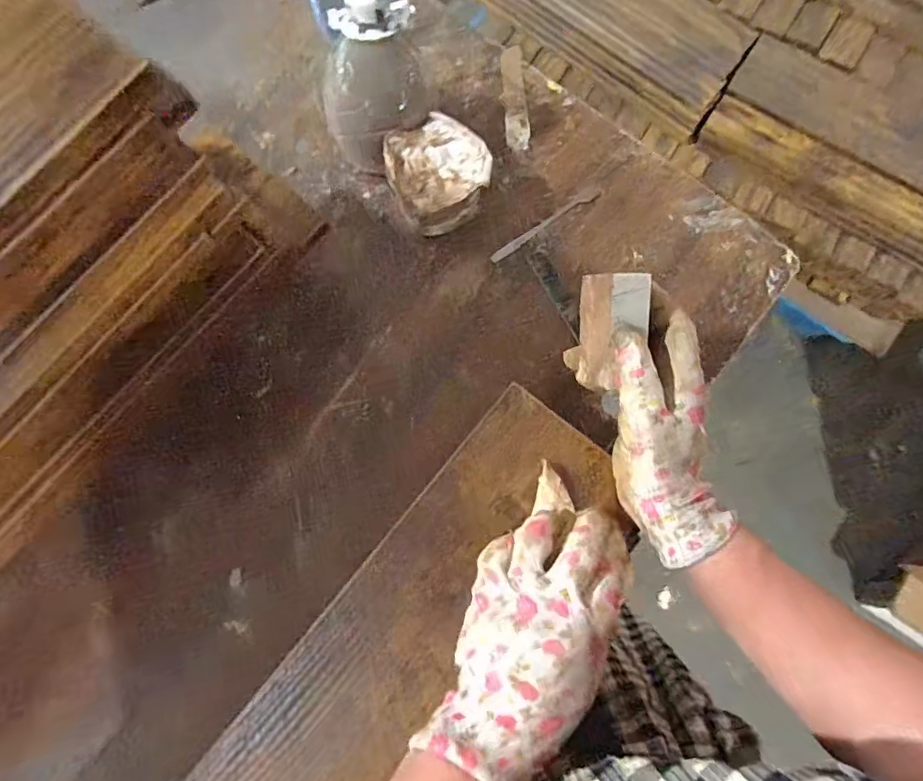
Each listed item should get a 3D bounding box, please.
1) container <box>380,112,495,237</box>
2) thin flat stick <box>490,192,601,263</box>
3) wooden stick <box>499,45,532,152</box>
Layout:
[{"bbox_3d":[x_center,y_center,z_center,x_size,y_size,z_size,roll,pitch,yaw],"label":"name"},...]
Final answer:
[{"bbox_3d":[-0.019,-0.174,0.457,0.077,0.051,0.074,0,75,0],"label":"container"},{"bbox_3d":[0.073,-0.145,0.483,0.114,0.004,0.010,-35,78,-9],"label":"thin flat stick"},{"bbox_3d":[0.049,-0.273,0.514,0.023,0.006,0.116,0,72,-7],"label":"wooden stick"}]

